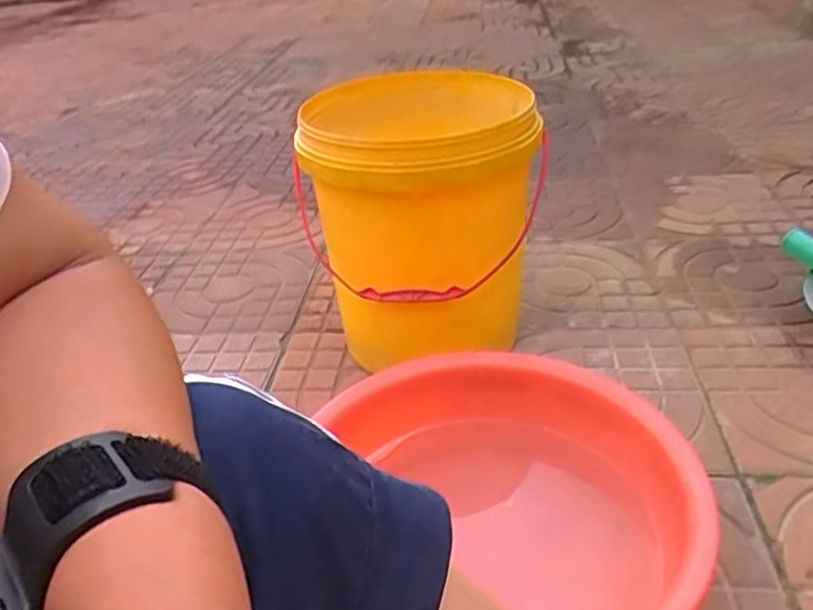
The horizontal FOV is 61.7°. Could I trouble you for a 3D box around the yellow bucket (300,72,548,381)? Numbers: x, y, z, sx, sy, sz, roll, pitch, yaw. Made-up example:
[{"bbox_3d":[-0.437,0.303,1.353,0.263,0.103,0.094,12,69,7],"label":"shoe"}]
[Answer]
[{"bbox_3d":[0.024,-0.110,0.940,0.272,0.345,0.347,-6,33,0],"label":"yellow bucket"}]

